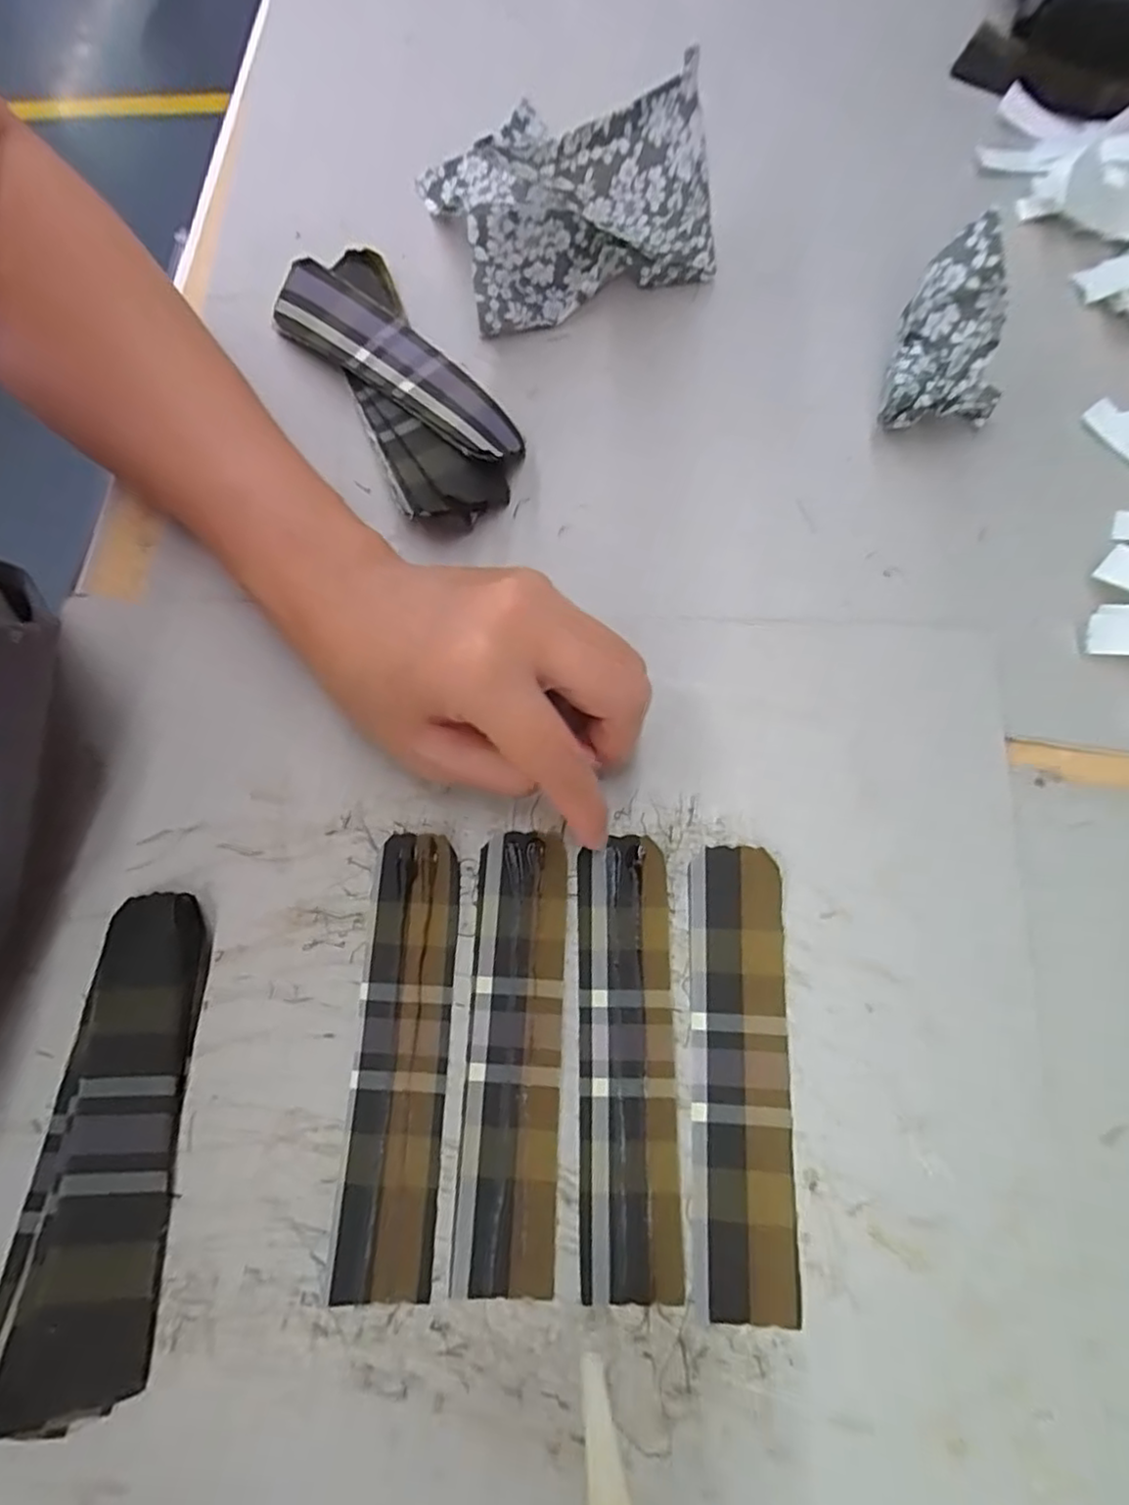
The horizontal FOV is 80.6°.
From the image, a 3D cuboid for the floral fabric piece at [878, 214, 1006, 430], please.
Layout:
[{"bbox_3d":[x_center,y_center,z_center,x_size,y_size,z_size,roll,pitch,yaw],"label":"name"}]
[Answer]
[{"bbox_3d":[0.155,-0.160,0.262,0.049,0.059,0.045,10,74,5],"label":"floral fabric piece"}]

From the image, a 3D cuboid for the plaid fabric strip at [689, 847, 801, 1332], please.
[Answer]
[{"bbox_3d":[0.058,0.103,0.219,0.032,0.004,0.140,2,74,3],"label":"plaid fabric strip"}]

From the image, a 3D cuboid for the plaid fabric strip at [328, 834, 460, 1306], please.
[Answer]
[{"bbox_3d":[-0.055,0.100,0.224,0.031,0.006,0.140,1,74,2],"label":"plaid fabric strip"}]

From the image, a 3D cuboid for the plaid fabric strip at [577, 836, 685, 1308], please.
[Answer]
[{"bbox_3d":[0.021,0.100,0.223,0.031,0.004,0.139,-1,74,2],"label":"plaid fabric strip"}]

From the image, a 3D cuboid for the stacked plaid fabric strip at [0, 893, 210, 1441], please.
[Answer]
[{"bbox_3d":[-0.146,0.124,0.212,0.047,0.011,0.149,3,74,3],"label":"stacked plaid fabric strip"}]

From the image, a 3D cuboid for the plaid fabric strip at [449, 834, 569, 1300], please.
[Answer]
[{"bbox_3d":[-0.017,0.099,0.223,0.031,0.004,0.141,1,74,2],"label":"plaid fabric strip"}]

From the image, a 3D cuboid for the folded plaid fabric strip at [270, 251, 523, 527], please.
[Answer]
[{"bbox_3d":[-0.073,-0.163,0.292,0.057,0.019,0.148,-33,75,-8],"label":"folded plaid fabric strip"}]

